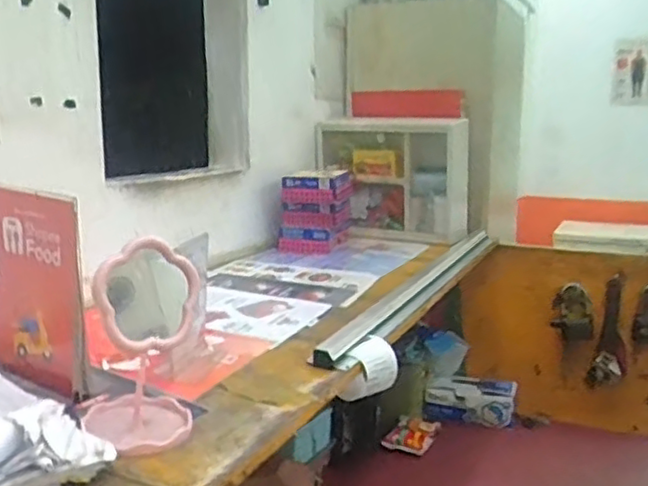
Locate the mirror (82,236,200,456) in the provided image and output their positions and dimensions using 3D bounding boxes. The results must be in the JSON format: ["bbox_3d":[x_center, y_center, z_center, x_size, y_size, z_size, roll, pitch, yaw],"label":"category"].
[{"bbox_3d":[-0.169,0.091,0.636,0.108,0.182,0.109,-3,11,-16],"label":"mirror"}]

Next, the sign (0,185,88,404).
[{"bbox_3d":[-0.310,0.048,0.733,0.153,0.208,0.015,9,12,33],"label":"sign"}]

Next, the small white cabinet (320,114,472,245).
[{"bbox_3d":[0.161,-0.143,1.621,0.344,0.289,0.146,8,13,38],"label":"small white cabinet"}]

